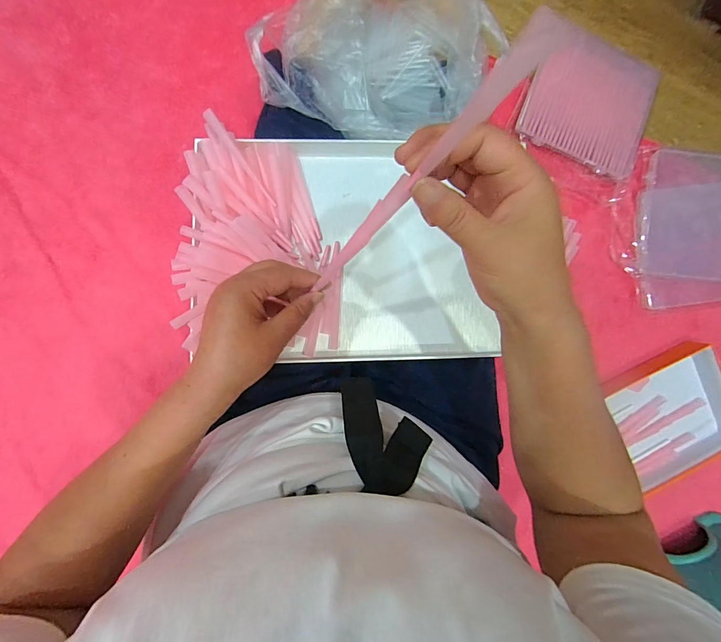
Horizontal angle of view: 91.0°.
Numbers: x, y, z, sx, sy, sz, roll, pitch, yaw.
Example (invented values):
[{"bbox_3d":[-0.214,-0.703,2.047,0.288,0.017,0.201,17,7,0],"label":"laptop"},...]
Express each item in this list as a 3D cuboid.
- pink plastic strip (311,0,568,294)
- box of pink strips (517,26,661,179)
[{"bbox_3d":[0.022,-0.077,0.219,0.014,0.211,0.009,47,50,-5],"label":"pink plastic strip"},{"bbox_3d":[0.371,-0.352,0.578,0.201,0.025,0.190,22,91,-6],"label":"box of pink strips"}]

